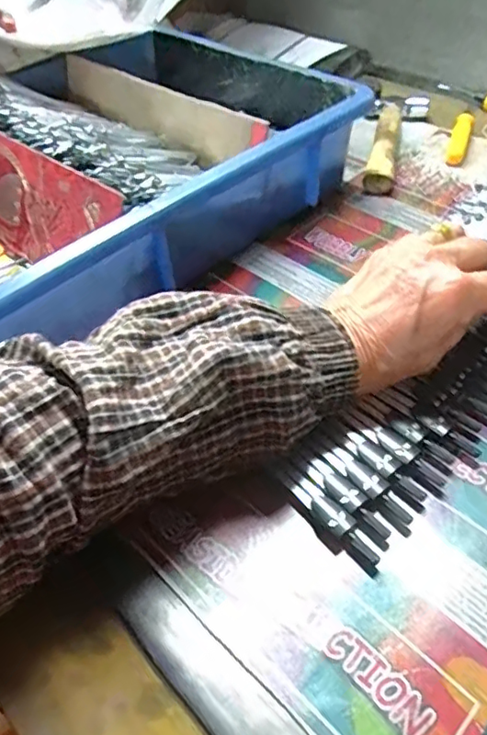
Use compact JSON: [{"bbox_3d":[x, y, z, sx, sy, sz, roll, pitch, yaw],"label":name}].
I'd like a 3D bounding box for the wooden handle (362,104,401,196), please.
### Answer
[{"bbox_3d":[0.127,-0.197,0.498,0.024,0.017,0.129,9,50,14],"label":"wooden handle"}]

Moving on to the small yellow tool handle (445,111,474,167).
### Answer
[{"bbox_3d":[0.193,-0.204,0.501,0.016,0.011,0.078,13,51,17],"label":"small yellow tool handle"}]

